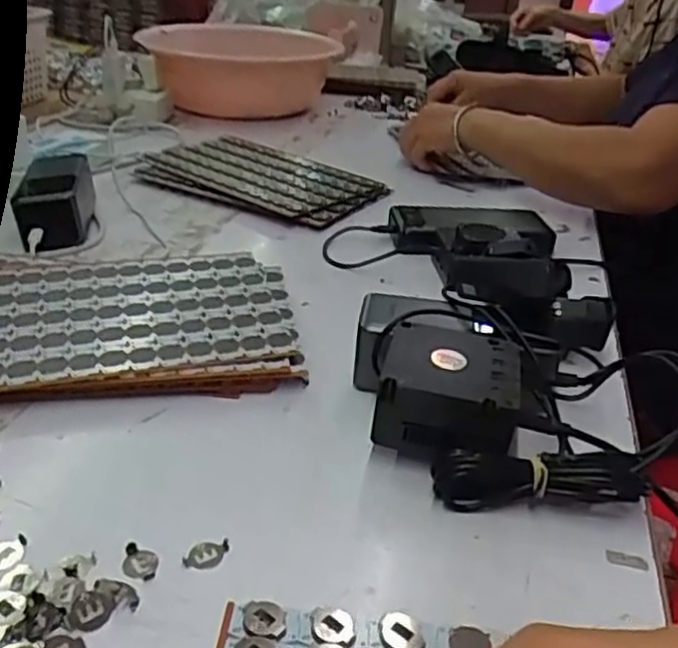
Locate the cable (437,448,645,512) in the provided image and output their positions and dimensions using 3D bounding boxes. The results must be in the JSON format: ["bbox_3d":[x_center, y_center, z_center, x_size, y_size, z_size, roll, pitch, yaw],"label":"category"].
[{"bbox_3d":[0.105,0.087,0.381,0.107,0.033,0.026,3,30,-3],"label":"cable"}]

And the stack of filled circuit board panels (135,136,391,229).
[{"bbox_3d":[-0.097,-0.174,0.832,0.284,0.019,0.172,23,34,29],"label":"stack of filled circuit board panels"}]

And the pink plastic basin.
[{"bbox_3d":[-0.170,-0.431,1.190,0.289,0.090,0.289,4,30,-2],"label":"pink plastic basin"}]

